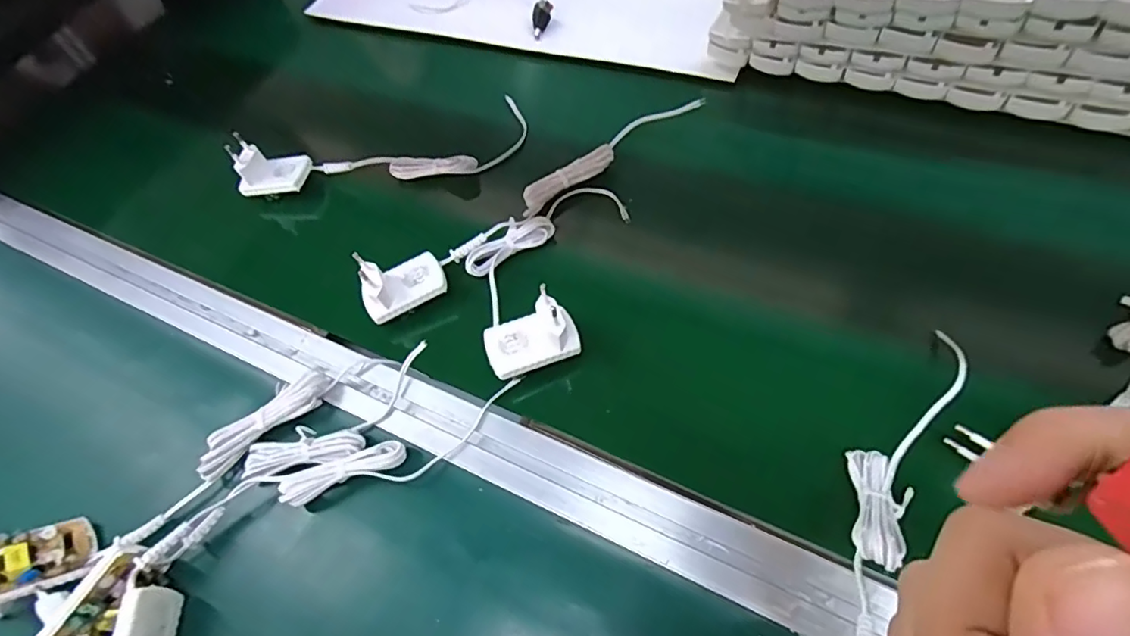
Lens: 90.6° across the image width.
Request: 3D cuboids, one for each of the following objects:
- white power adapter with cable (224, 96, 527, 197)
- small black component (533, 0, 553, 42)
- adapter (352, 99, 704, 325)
[{"bbox_3d":[-0.167,-0.142,0.492,0.248,0.047,0.061,-5,59,-3],"label":"white power adapter with cable"},{"bbox_3d":[-0.025,-0.308,0.580,0.018,0.013,0.039,15,100,9],"label":"small black component"},{"bbox_3d":[-0.014,-0.096,0.445,0.321,0.033,0.046,-32,64,-18],"label":"adapter"}]

